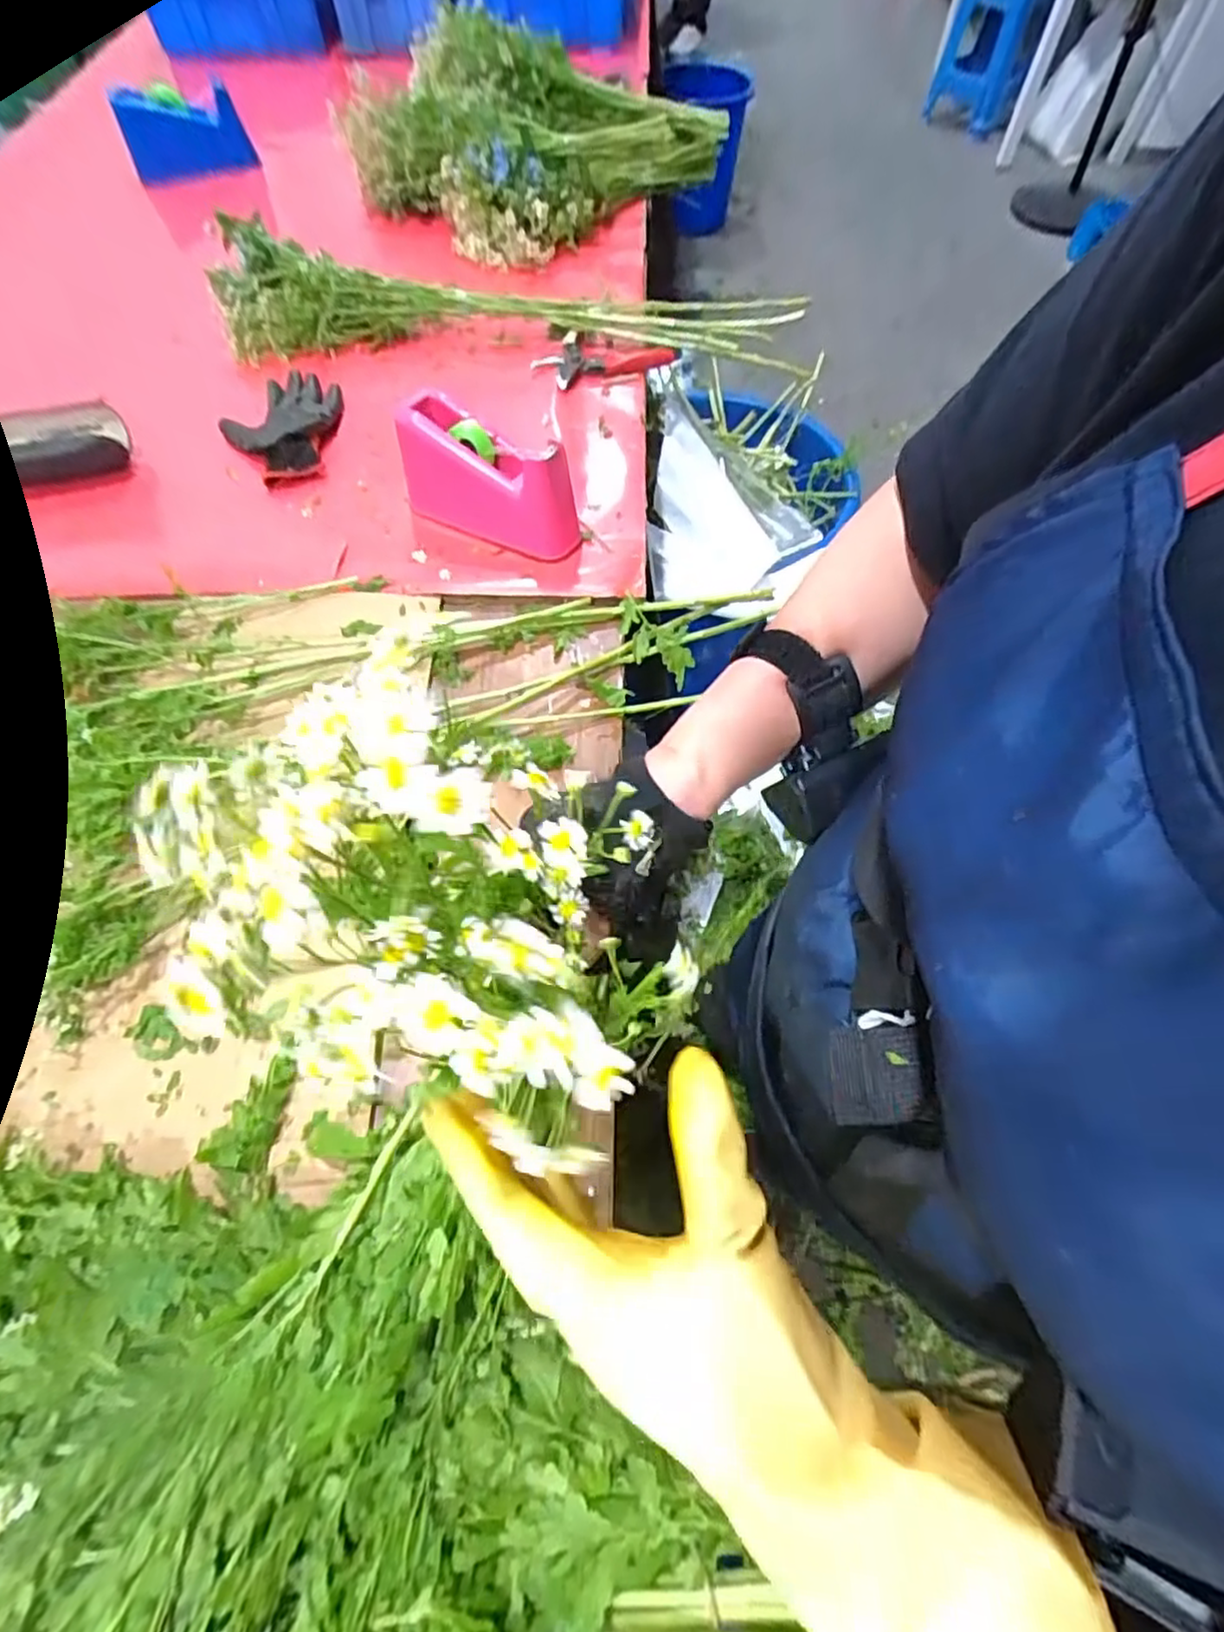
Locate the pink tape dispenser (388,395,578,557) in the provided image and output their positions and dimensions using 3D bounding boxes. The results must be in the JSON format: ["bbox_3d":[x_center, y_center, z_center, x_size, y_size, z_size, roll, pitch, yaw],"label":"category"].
[{"bbox_3d":[-0.130,-0.346,0.704,0.198,0.105,0.080,34,67,16],"label":"pink tape dispenser"}]

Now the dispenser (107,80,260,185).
[{"bbox_3d":[-0.738,-1.192,1.164,0.205,0.127,0.065,-32,67,-16],"label":"dispenser"}]

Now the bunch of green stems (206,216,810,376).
[{"bbox_3d":[-0.138,-0.664,0.895,0.785,0.095,0.137,4,62,1],"label":"bunch of green stems"}]

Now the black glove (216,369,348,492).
[{"bbox_3d":[-0.409,-0.478,0.818,0.139,0.033,0.215,-2,62,-2],"label":"black glove"}]

